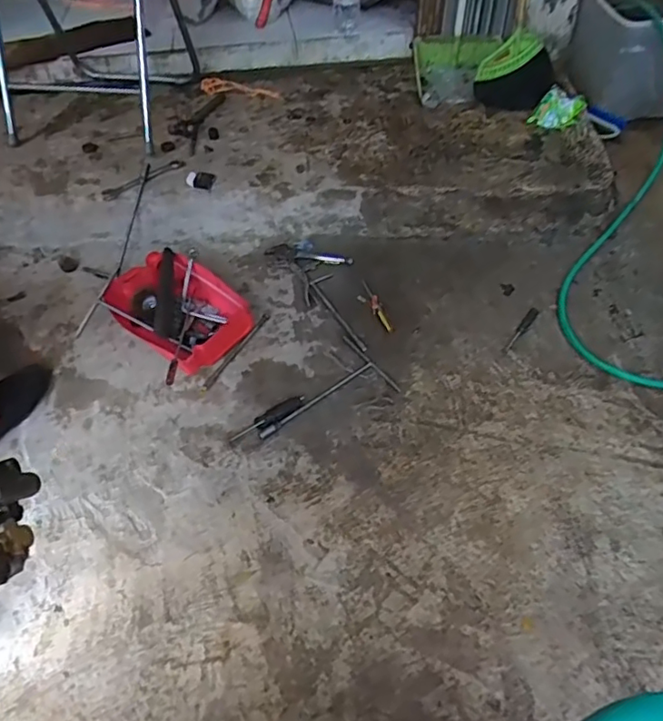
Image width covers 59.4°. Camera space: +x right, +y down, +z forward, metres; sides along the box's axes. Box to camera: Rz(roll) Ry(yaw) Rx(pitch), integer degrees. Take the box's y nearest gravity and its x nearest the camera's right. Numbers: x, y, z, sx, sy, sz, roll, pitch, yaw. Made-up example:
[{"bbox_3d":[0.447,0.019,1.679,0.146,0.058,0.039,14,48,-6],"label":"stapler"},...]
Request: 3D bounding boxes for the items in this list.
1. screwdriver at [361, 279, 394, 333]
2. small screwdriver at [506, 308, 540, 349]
[{"bbox_3d":[0.111,-0.136,1.416,0.028,0.014,0.183,-16,56,-10],"label":"screwdriver"},{"bbox_3d":[0.451,-0.078,1.376,0.022,0.020,0.137,35,62,23],"label":"small screwdriver"}]

